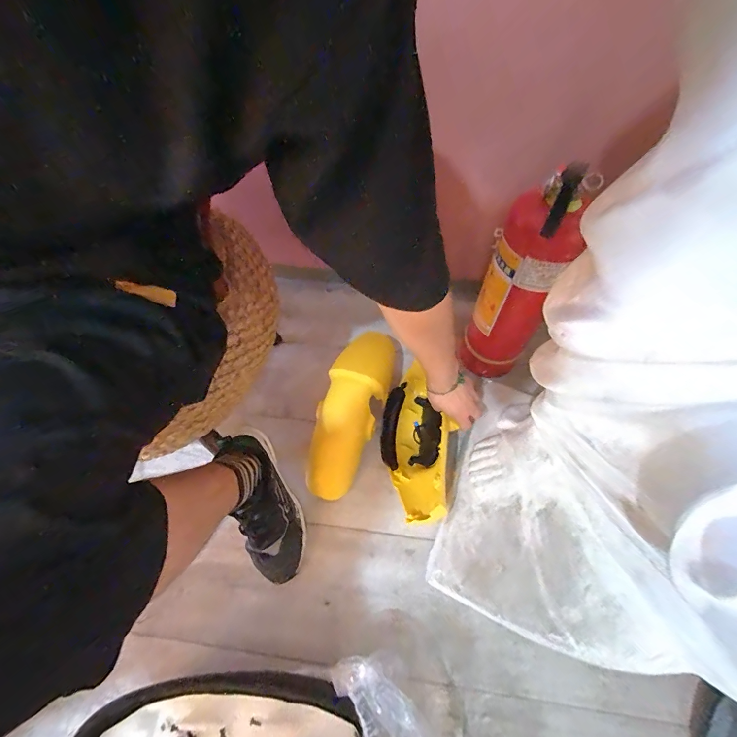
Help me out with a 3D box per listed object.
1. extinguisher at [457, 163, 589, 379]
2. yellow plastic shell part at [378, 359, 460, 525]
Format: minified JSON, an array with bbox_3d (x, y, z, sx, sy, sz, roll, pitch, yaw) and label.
[{"bbox_3d":[0.256,-0.135,0.628,0.113,0.414,0.098,22,63,15],"label":"extinguisher"},{"bbox_3d":[0.086,0.130,0.677,0.115,0.113,0.306,-6,47,-1],"label":"yellow plastic shell part"}]

